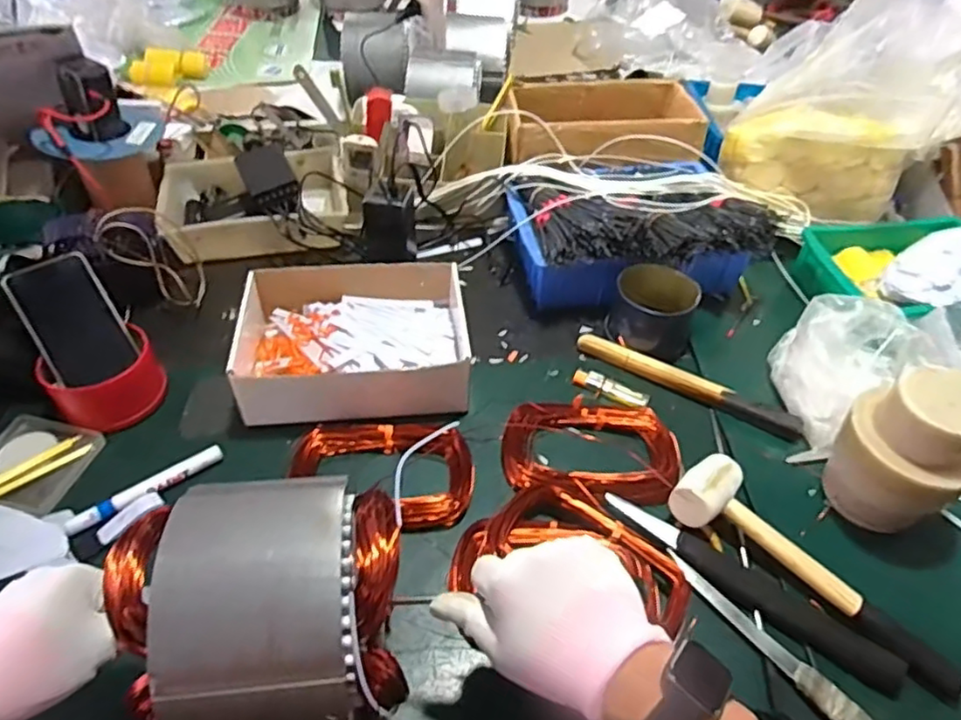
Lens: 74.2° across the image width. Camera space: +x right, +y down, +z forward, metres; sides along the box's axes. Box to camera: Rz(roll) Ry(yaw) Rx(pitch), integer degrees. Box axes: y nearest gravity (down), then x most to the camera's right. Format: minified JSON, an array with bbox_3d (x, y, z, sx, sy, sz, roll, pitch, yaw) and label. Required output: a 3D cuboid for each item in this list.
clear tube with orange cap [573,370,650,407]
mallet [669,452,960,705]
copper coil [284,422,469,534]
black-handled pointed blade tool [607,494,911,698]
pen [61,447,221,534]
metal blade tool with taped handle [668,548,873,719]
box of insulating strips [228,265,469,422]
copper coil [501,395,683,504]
[{"bbox_3d":[0.148,0.034,0.723,0.086,0.012,0.023,23,50,17],"label":"clear tube with orange cap"},{"bbox_3d":[0.295,0.181,0.558,0.263,0.051,0.090,34,54,25],"label":"mallet"},{"bbox_3d":[-0.096,0.109,0.624,0.175,0.027,0.117,2,47,-2],"label":"copper coil"},{"bbox_3d":[0.232,0.195,0.559,0.266,0.022,0.034,31,53,23],"label":"black-handled pointed blade tool"},{"bbox_3d":[-0.318,0.122,0.608,0.143,0.012,0.019,-28,55,-26],"label":"pen"},{"bbox_3d":[0.241,0.240,0.525,0.023,0.004,0.203,-42,60,-15],"label":"metal blade tool with taped handle"},{"bbox_3d":[-0.141,-0.023,0.720,0.247,0.073,0.194,-3,48,-6],"label":"box of insulating strips"},{"bbox_3d":[0.113,0.091,0.657,0.176,0.031,0.107,7,47,3],"label":"copper coil"}]

